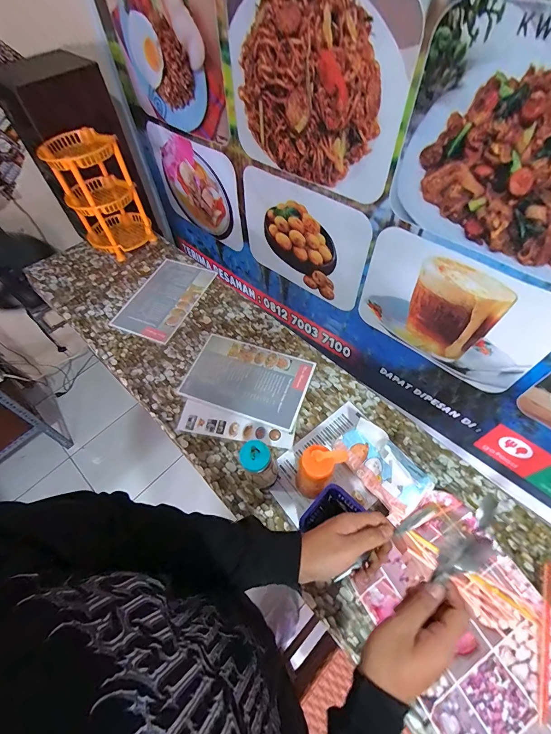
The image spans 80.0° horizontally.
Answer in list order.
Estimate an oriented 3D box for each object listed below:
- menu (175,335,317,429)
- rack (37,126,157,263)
[{"bbox_3d":[-0.075,0.031,0.903,0.321,0.008,0.211,17,61,12],"label":"menu"},{"bbox_3d":[-0.593,-0.585,1.129,0.218,0.339,0.246,-26,59,-13],"label":"rack"}]

